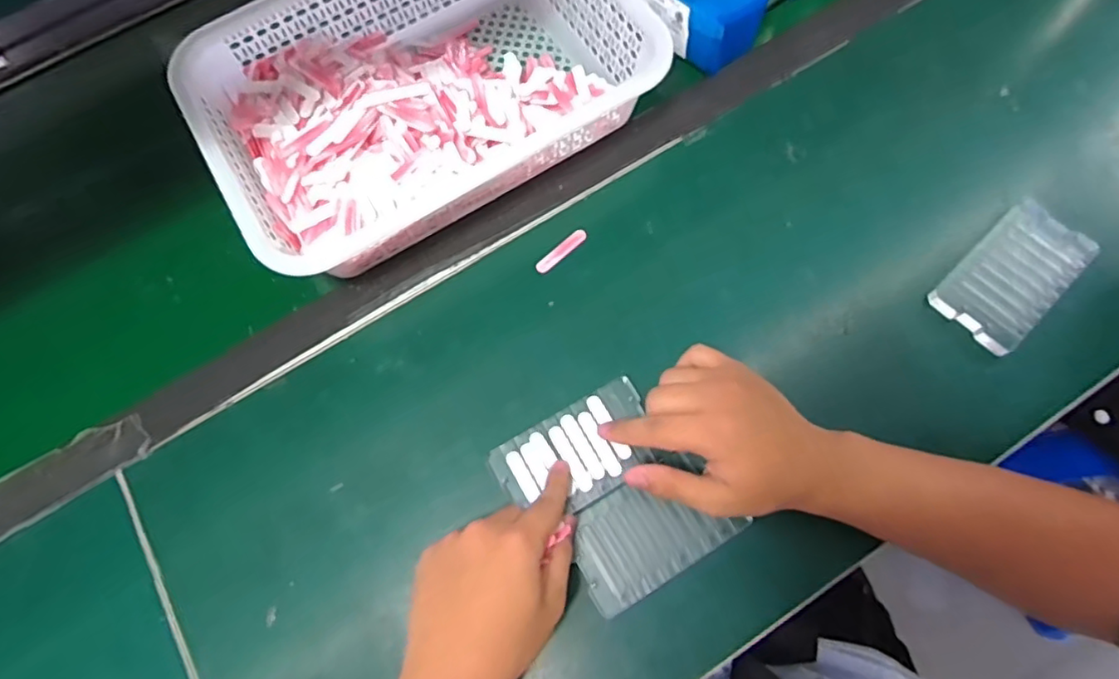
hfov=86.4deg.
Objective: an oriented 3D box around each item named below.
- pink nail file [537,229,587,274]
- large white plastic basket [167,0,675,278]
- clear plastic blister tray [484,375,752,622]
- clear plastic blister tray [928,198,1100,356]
[{"bbox_3d":[0.002,-0.074,0.497,0.051,0.004,0.011,-40,72,-12],"label":"pink nail file"},{"bbox_3d":[-0.124,-0.225,0.518,0.350,0.081,0.250,-32,71,-9],"label":"large white plastic basket"},{"bbox_3d":[0.036,0.109,0.426,0.117,0.013,0.139,-33,71,-9],"label":"clear plastic blister tray"},{"bbox_3d":[0.354,-0.050,0.466,0.124,0.014,0.068,-41,72,-12],"label":"clear plastic blister tray"}]

